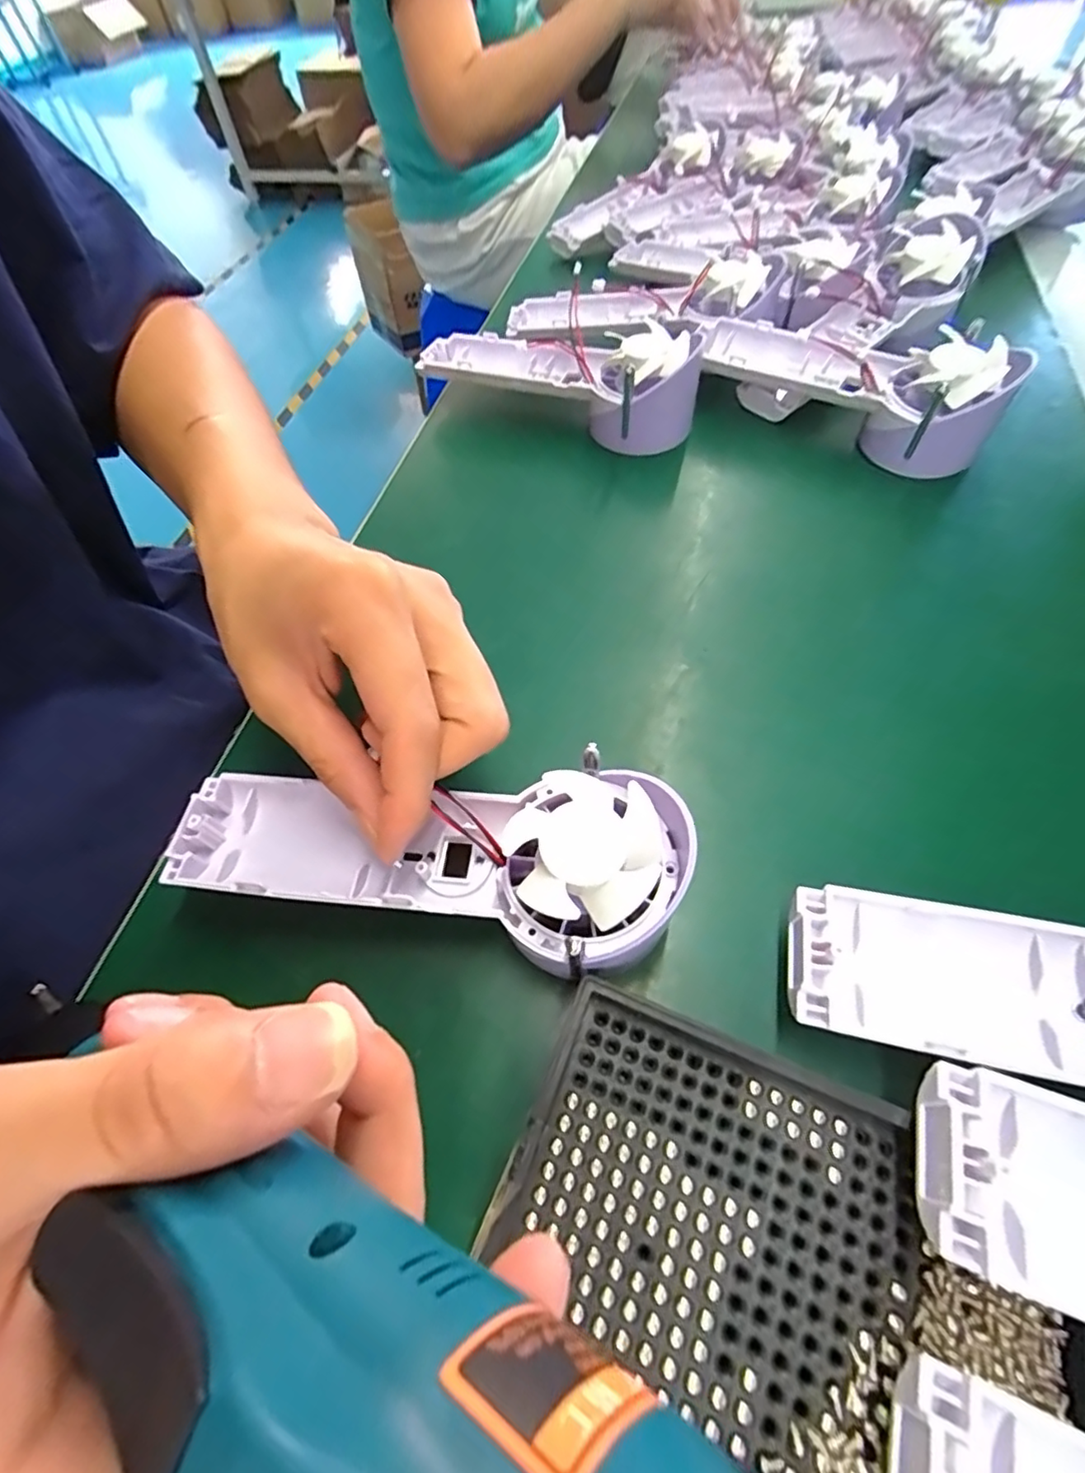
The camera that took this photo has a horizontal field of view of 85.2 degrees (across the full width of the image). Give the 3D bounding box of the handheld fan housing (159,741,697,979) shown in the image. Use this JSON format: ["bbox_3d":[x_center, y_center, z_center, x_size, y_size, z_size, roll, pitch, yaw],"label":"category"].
[{"bbox_3d":[-0.041,0.038,0.200,0.174,0.027,0.056,2,57,16],"label":"handheld fan housing"}]

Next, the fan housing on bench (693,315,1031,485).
[{"bbox_3d":[0.170,-0.206,0.343,0.174,0.050,0.058,28,63,20],"label":"fan housing on bench"}]

